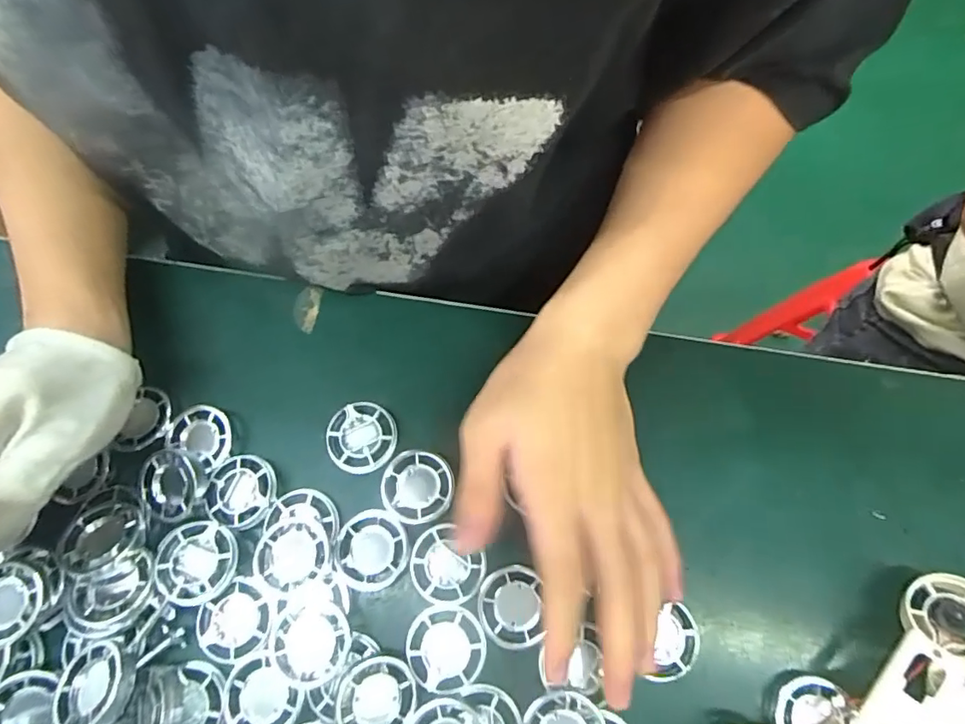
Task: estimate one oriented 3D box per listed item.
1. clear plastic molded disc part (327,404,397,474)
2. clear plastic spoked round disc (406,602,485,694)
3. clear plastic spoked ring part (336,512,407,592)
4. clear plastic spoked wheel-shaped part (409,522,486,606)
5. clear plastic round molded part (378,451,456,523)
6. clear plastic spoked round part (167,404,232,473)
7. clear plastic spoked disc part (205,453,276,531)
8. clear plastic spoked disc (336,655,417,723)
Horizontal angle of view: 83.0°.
[{"bbox_3d":[-0.068,0.041,0.303,0.038,0.004,0.038,-10,72,-1],"label":"clear plastic molded disc part"},{"bbox_3d":[-0.018,0.141,0.270,0.038,0.007,0.038,-1,72,2],"label":"clear plastic spoked round disc"},{"bbox_3d":[-0.058,0.098,0.285,0.036,0.006,0.038,-13,72,-3],"label":"clear plastic spoked ring part"},{"bbox_3d":[-0.019,0.106,0.281,0.040,0.005,0.034,35,76,12],"label":"clear plastic spoked wheel-shaped part"},{"bbox_3d":[-0.035,0.066,0.293,0.038,0.010,0.038,-1,72,2],"label":"clear plastic round molded part"},{"bbox_3d":[-0.157,0.040,0.304,0.038,0.005,0.029,29,68,13],"label":"clear plastic spoked round part"},{"bbox_3d":[-0.130,0.070,0.293,0.037,0.006,0.038,-1,72,2],"label":"clear plastic spoked disc part"},{"bbox_3d":[-0.050,0.161,0.259,0.036,0.010,0.036,-13,72,-2],"label":"clear plastic spoked disc"}]

